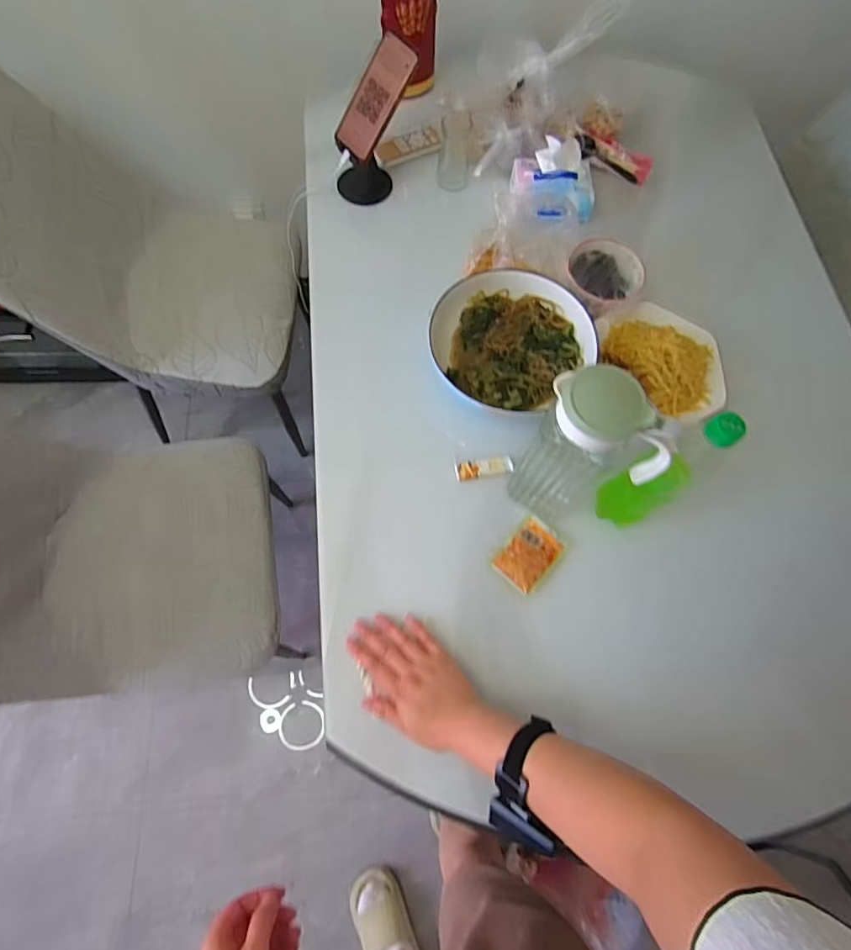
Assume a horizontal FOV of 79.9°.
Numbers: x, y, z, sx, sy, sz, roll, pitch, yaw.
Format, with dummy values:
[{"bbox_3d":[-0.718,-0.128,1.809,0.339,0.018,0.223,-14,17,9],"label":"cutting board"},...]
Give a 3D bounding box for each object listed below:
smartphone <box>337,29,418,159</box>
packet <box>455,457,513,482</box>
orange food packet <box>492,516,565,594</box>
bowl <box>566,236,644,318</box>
[{"bbox_3d":[-0.073,-0.552,0.748,0.065,0.007,0.153,40,118,6],"label":"smartphone"},{"bbox_3d":[0.079,-0.010,0.688,0.077,0.008,0.025,-11,72,-6],"label":"packet"},{"bbox_3d":[0.135,0.102,0.653,0.057,0.013,0.092,40,74,11],"label":"orange food packet"},{"bbox_3d":[0.266,-0.300,0.751,0.111,0.047,0.116,26,72,7],"label":"bowl"}]

